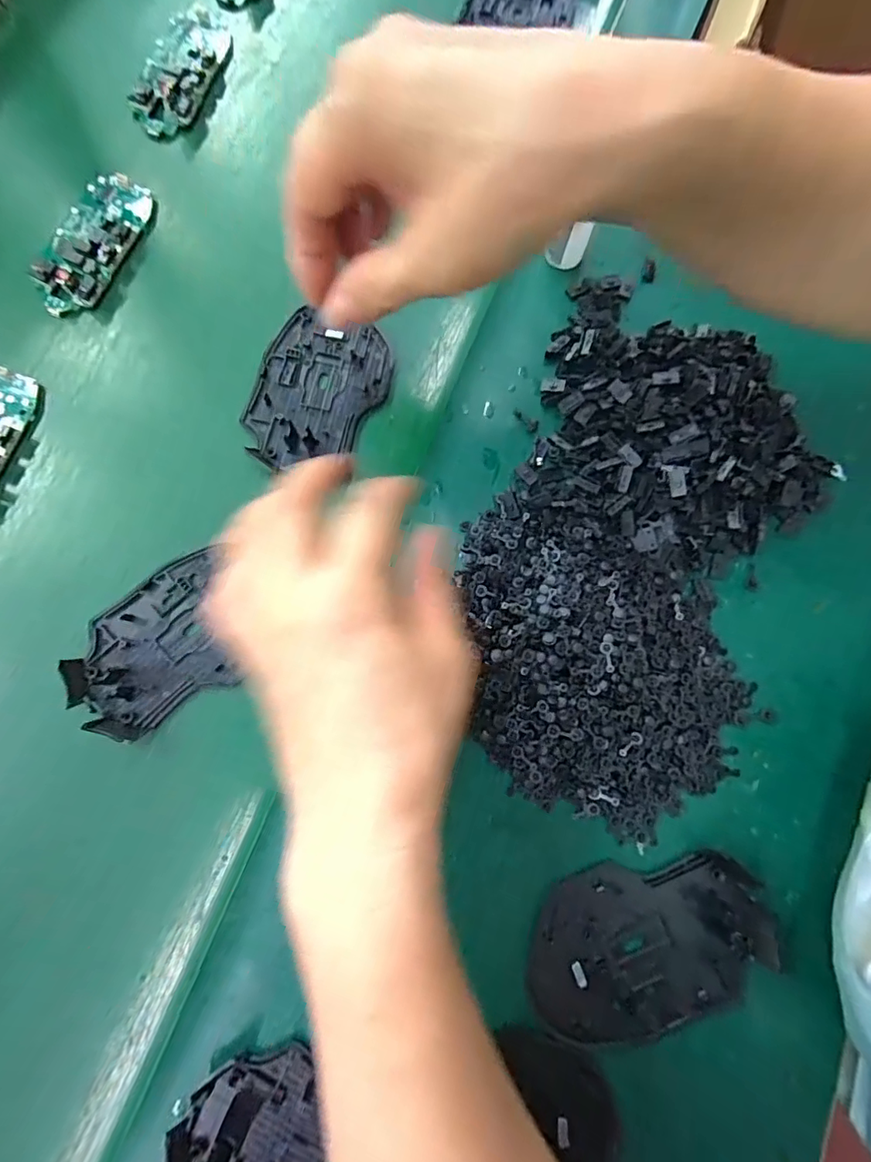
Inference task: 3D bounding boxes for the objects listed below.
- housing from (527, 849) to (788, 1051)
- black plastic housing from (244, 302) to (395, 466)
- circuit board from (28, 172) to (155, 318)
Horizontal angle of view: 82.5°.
[{"bbox_3d":[0.103,0.176,0.238,0.116,0.008,0.074,-5,79,-2],"label":"housing"},{"bbox_3d":[-0.070,-0.110,0.293,0.073,0.007,0.094,17,79,3],"label":"black plastic housing"},{"bbox_3d":[-0.213,-0.210,0.306,0.047,0.016,0.099,13,81,-1],"label":"circuit board"}]

